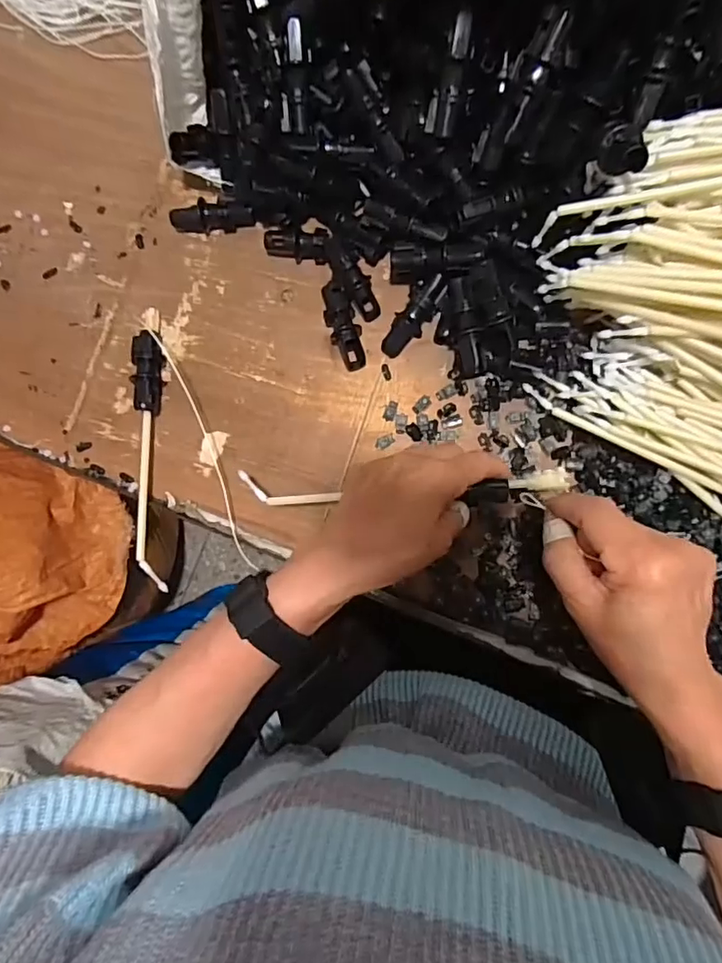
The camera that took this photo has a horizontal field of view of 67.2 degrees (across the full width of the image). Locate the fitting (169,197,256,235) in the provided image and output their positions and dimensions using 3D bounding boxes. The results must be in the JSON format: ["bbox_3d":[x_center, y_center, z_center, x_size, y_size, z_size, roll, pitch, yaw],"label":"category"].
[{"bbox_3d":[-0.120,-0.213,0.440,0.067,0.025,0.017,-1,87,8],"label":"fitting"}]

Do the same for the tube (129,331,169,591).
[{"bbox_3d":[-0.164,-0.018,0.433,0.026,0.024,0.204,-6,86,8],"label":"tube"}]

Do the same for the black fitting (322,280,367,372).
[{"bbox_3d":[-0.013,-0.120,0.424,0.023,0.018,0.067,-19,85,7],"label":"black fitting"}]

